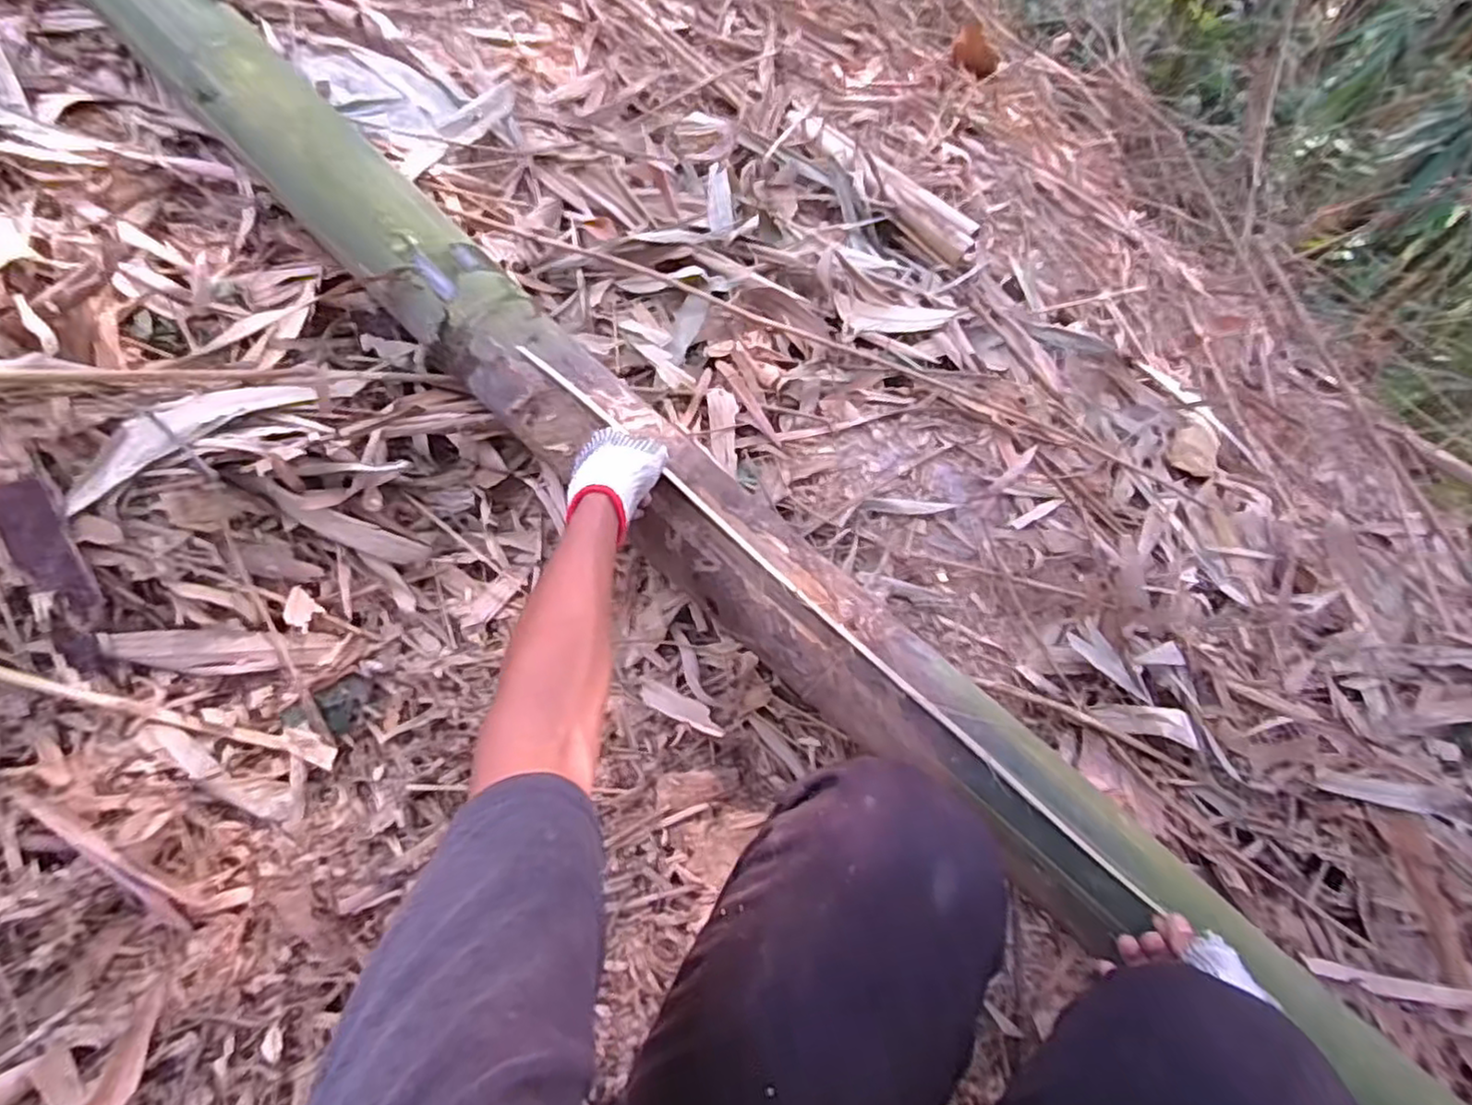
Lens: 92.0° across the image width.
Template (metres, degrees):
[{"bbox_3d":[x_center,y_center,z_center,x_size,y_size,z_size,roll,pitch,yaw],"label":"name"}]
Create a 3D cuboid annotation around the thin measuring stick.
[{"bbox_3d":[0.071,0.046,0.642,0.738,0.012,0.015,42,74,9],"label":"thin measuring stick"}]

